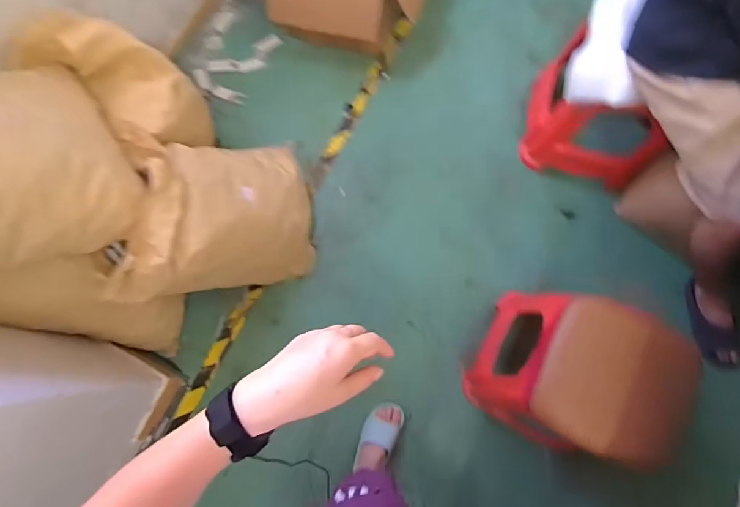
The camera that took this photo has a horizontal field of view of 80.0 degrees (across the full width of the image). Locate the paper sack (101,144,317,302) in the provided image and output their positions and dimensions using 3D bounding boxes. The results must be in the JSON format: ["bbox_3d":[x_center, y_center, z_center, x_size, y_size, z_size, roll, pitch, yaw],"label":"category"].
[{"bbox_3d":[-0.357,-0.097,1.163,0.133,0.582,0.421,-1,93,36],"label":"paper sack"}]

